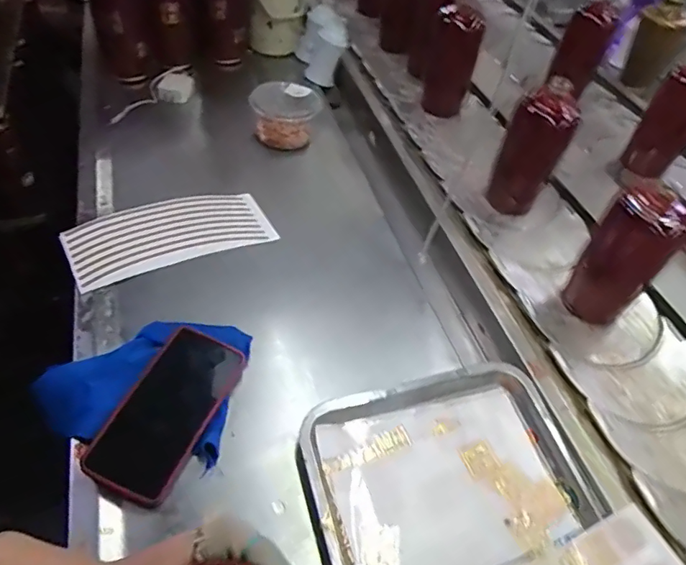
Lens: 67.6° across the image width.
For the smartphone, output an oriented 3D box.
[{"bbox_3d":[-0.166,0.121,0.494,0.080,0.013,0.163,27,54,2],"label":"smartphone"}]

